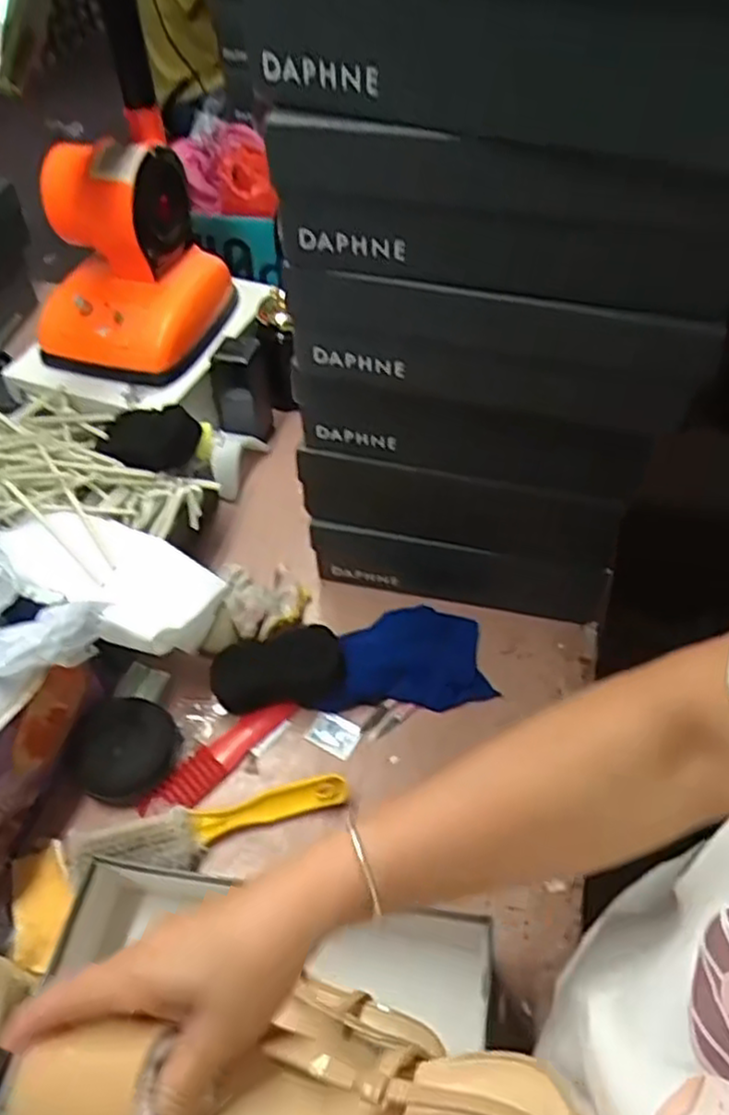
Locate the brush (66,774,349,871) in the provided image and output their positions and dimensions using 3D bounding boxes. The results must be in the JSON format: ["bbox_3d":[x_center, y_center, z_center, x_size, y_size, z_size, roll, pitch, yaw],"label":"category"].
[{"bbox_3d":[-0.127,0.226,0.608,0.227,0.043,0.057,-9,51,-7],"label":"brush"}]

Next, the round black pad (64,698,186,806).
[{"bbox_3d":[-0.215,0.171,0.644,0.089,0.015,0.090,6,76,-24],"label":"round black pad"}]

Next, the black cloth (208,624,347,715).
[{"bbox_3d":[-0.082,0.111,0.697,0.127,0.051,0.059,-7,51,-5],"label":"black cloth"}]

